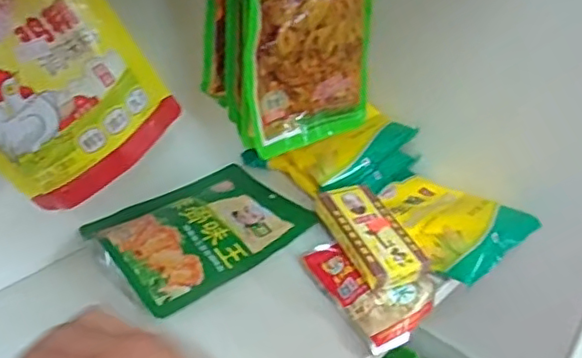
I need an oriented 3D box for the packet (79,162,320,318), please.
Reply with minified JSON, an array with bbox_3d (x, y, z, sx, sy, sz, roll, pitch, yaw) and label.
[{"bbox_3d":[-0.090,0.048,0.622,0.214,0.035,0.146,-27,43,-34],"label":"packet"}]

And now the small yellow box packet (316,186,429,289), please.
[{"bbox_3d":[0.076,0.053,0.576,0.063,0.030,0.119,-15,37,-21],"label":"small yellow box packet"}]

